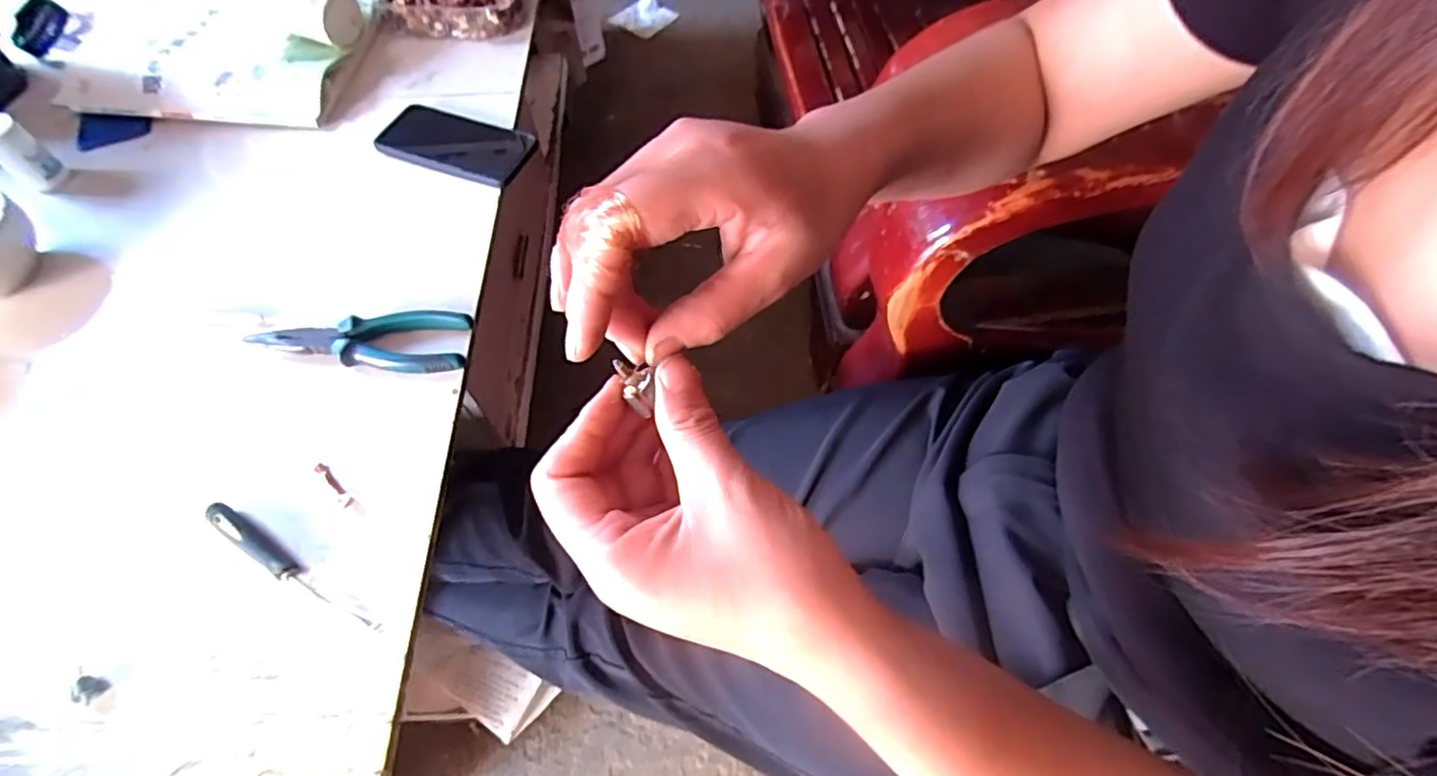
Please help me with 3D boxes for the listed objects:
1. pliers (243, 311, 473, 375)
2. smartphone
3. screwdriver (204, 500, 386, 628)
[{"bbox_3d":[-0.294,-0.037,0.517,0.168,0.016,0.052,-3,60,-2],"label":"pliers"},{"bbox_3d":[-0.272,-0.254,0.652,0.159,0.010,0.081,17,62,10],"label":"smartphone"},{"bbox_3d":[-0.293,0.123,0.429,0.152,0.016,0.016,27,64,15],"label":"screwdriver"}]

